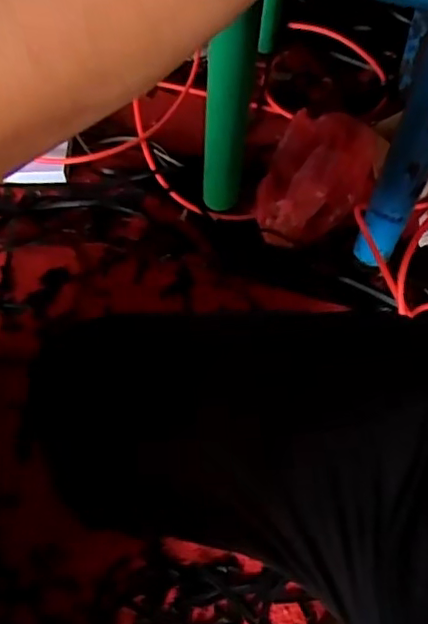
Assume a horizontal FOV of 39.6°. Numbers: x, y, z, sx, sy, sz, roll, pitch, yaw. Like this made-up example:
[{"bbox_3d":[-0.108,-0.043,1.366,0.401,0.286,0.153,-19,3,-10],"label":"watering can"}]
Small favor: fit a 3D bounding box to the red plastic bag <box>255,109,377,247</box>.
[{"bbox_3d":[0.165,-0.208,0.944,0.164,0.083,0.241,19,61,7],"label":"red plastic bag"}]

